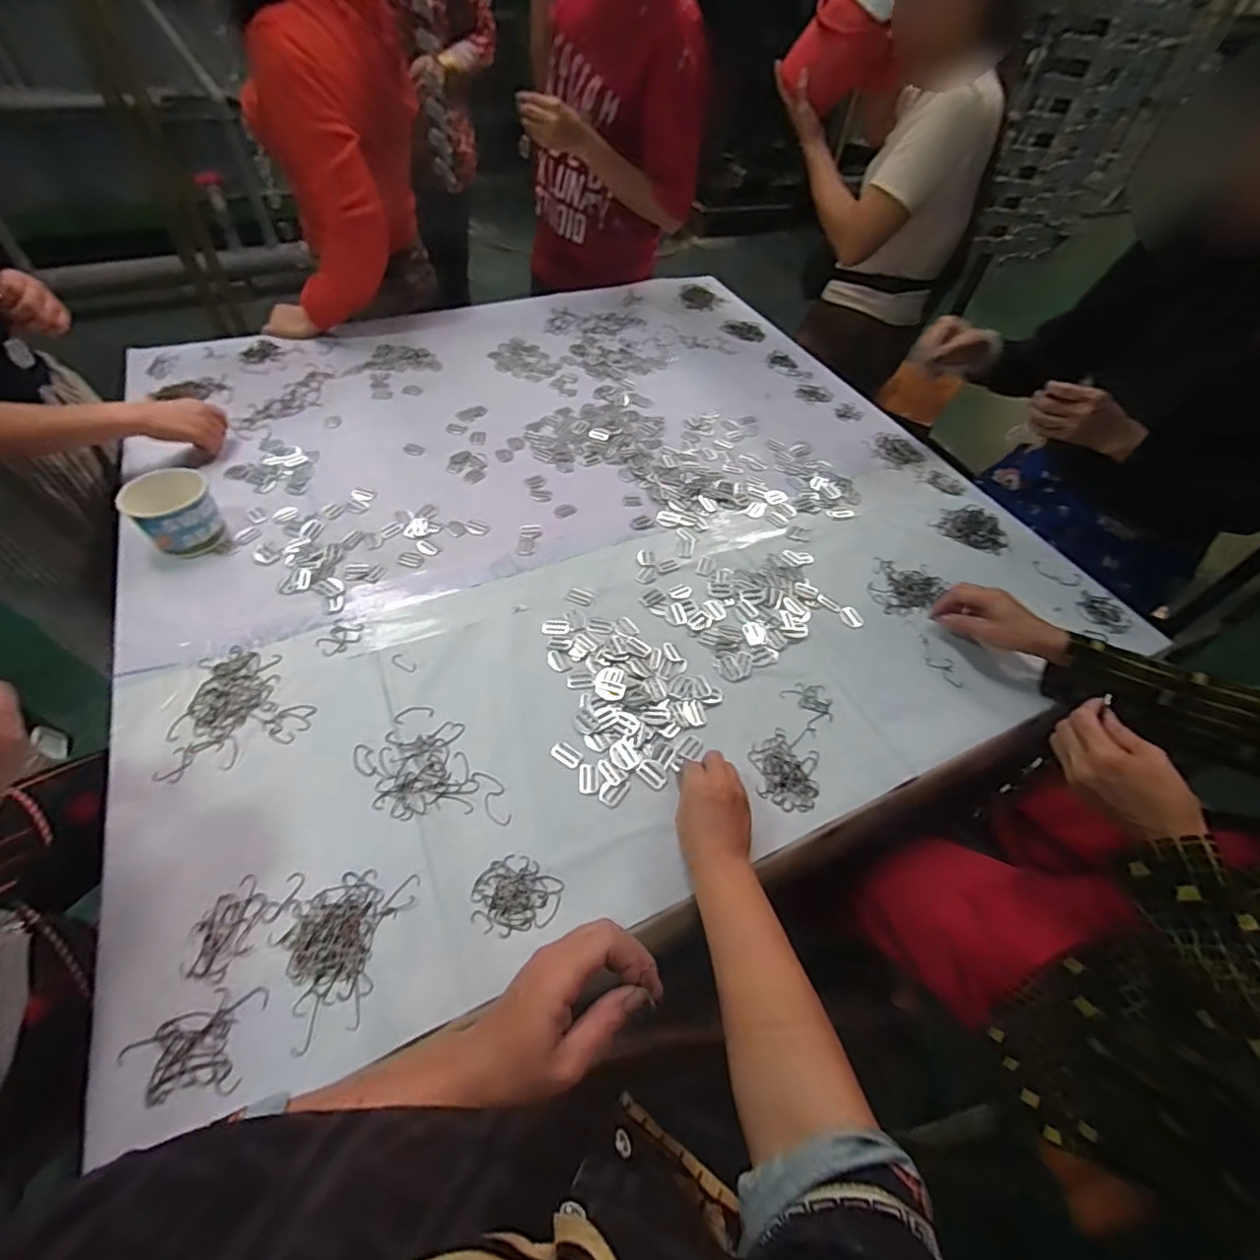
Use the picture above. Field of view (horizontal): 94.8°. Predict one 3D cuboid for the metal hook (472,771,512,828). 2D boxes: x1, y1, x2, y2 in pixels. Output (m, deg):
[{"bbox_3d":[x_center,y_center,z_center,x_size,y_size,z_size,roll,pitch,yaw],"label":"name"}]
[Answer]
[{"bbox_3d":[-0.135,0.165,0.573,0.024,0.004,0.062,-19,55,-19],"label":"metal hook"}]

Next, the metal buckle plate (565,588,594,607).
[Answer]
[{"bbox_3d":[-0.064,-0.043,0.741,0.033,0.004,0.025,16,52,8],"label":"metal buckle plate"}]

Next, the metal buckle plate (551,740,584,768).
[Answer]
[{"bbox_3d":[-0.066,0.130,0.609,0.033,0.004,0.020,31,55,19],"label":"metal buckle plate"}]

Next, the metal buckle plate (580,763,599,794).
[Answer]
[{"bbox_3d":[-0.042,0.152,0.593,0.020,0.004,0.032,0,51,-5],"label":"metal buckle plate"}]

